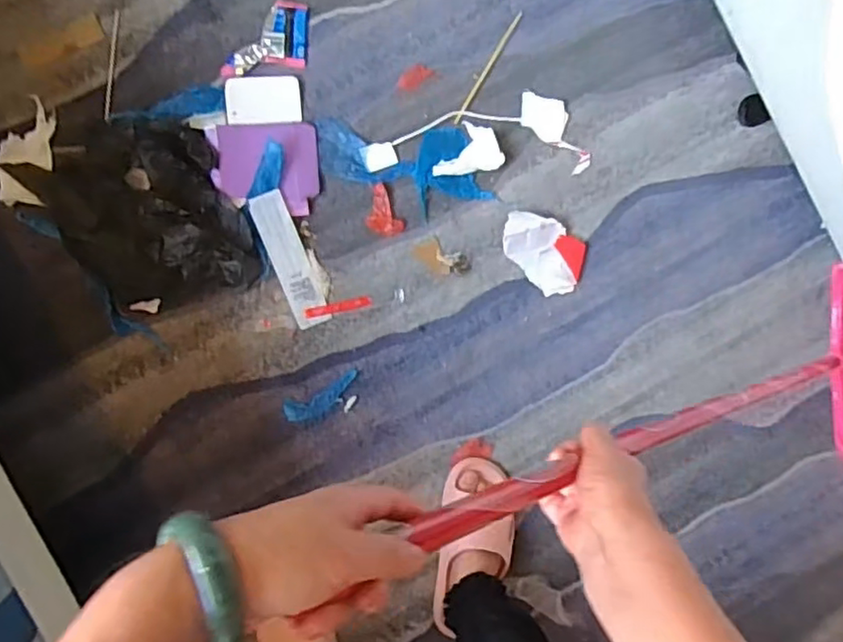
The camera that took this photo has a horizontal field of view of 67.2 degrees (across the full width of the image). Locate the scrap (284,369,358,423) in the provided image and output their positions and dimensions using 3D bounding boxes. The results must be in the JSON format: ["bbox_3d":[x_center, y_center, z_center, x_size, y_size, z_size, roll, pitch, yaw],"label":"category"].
[{"bbox_3d":[-0.137,0.110,0.891,0.110,0.007,0.042,-24,94,-6],"label":"scrap"}]

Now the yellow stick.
[{"bbox_3d":[0.097,-0.367,0.919,0.009,0.006,0.189,31,87,-6],"label":"yellow stick"}]

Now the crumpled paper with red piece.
[{"bbox_3d":[0.178,-0.101,0.907,0.137,0.035,0.088,38,87,-6],"label":"crumpled paper with red piece"}]

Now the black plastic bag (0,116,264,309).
[{"bbox_3d":[-0.367,-0.137,0.844,0.232,0.044,0.253,-24,94,-6],"label":"black plastic bag"}]

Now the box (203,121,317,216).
[{"bbox_3d":[-0.212,-0.208,0.865,0.140,0.021,0.122,-3,91,-7],"label":"box"}]

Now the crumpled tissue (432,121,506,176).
[{"bbox_3d":[0.065,-0.242,0.893,0.098,0.013,0.070,-5,92,-7],"label":"crumpled tissue"}]

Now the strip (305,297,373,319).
[{"bbox_3d":[-0.117,-0.019,0.896,0.094,0.004,0.014,-12,98,-13],"label":"strip"}]

